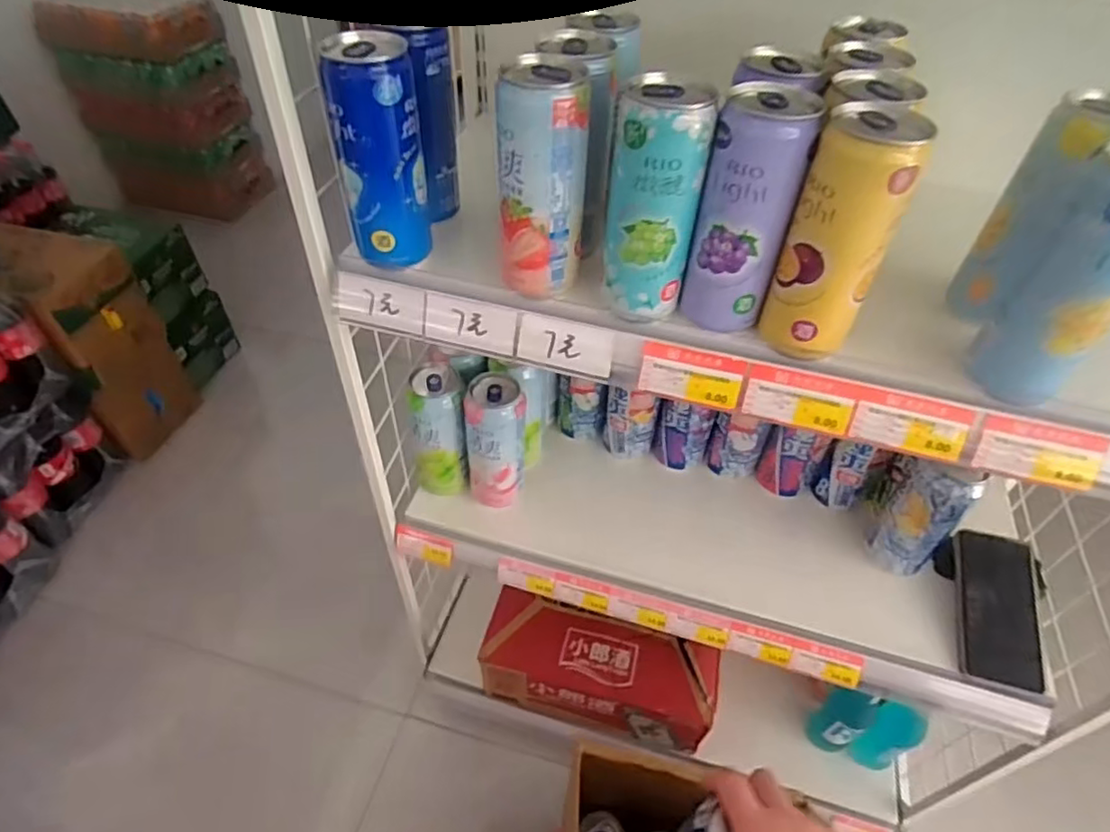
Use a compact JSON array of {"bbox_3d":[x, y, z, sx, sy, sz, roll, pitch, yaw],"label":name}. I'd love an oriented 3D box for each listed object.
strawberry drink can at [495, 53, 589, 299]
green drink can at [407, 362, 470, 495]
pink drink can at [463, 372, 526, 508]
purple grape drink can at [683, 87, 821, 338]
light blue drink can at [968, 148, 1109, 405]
[{"bbox_3d":[-0.007,-0.150,0.415,0.057,0.137,0.052,1,48,-2],"label":"strawberry drink can"},{"bbox_3d":[-0.131,0.020,0.719,0.061,0.161,0.056,1,48,-2],"label":"green drink can"},{"bbox_3d":[-0.066,0.029,0.710,0.064,0.157,0.068,-2,48,-5],"label":"pink drink can"},{"bbox_3d":[0.117,-0.122,0.394,0.057,0.137,0.051,17,49,12],"label":"purple grape drink can"},{"bbox_3d":[0.295,-0.073,0.360,0.051,0.141,0.058,-36,59,-30],"label":"light blue drink can"}]

